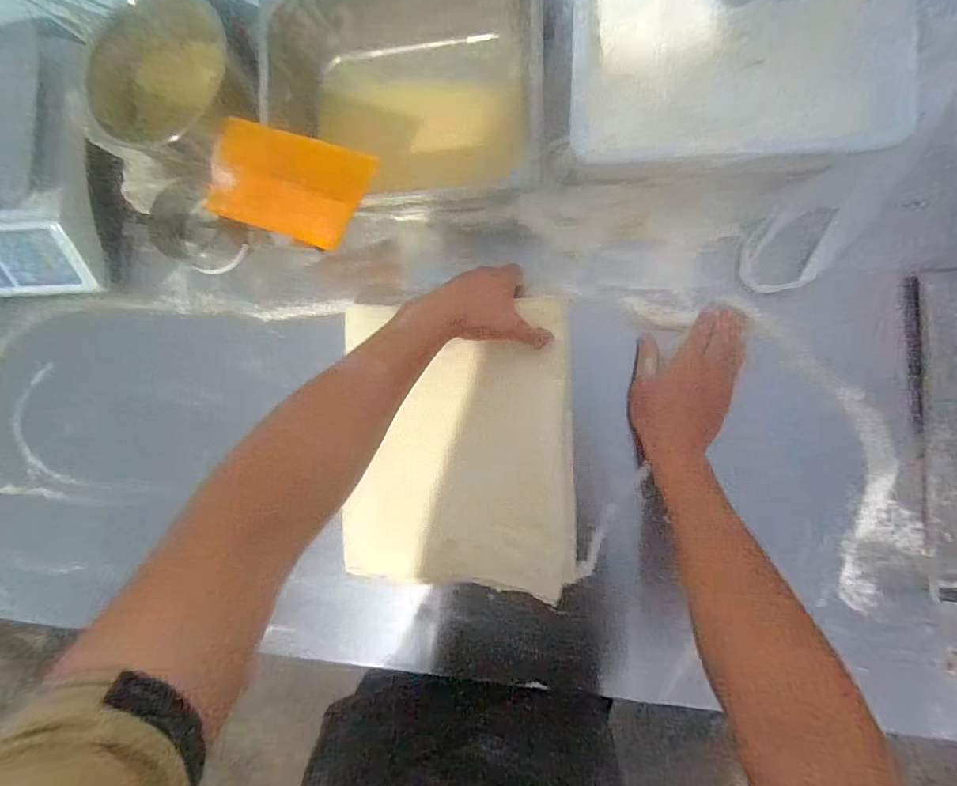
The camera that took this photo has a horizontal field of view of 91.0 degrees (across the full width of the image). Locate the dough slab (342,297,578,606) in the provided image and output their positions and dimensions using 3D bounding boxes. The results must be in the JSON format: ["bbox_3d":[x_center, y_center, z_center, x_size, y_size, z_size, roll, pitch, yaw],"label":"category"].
[{"bbox_3d":[-0.024,0.065,0.557,0.266,0.054,0.330,-2,89,10],"label":"dough slab"}]

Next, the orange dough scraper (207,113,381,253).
[{"bbox_3d":[-0.217,-0.237,0.530,0.182,0.011,0.110,20,92,7],"label":"orange dough scraper"}]

